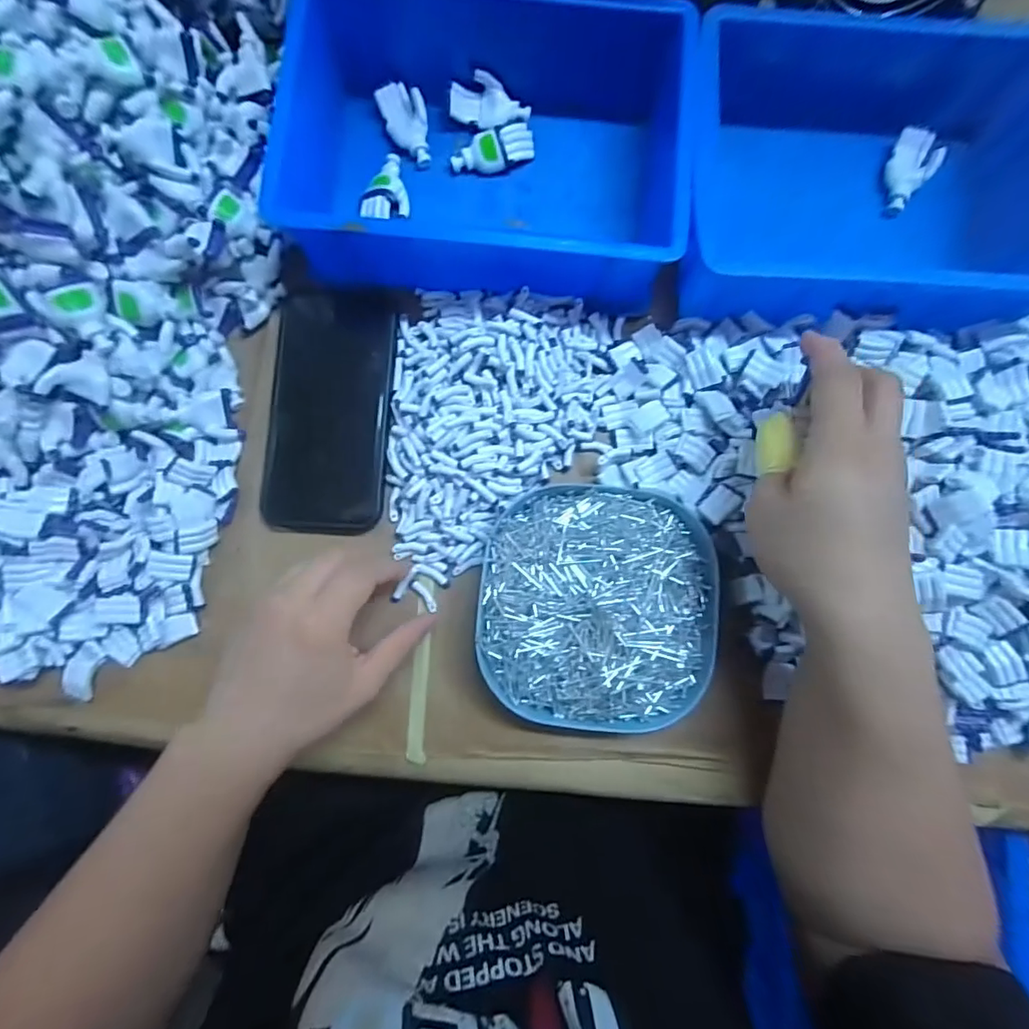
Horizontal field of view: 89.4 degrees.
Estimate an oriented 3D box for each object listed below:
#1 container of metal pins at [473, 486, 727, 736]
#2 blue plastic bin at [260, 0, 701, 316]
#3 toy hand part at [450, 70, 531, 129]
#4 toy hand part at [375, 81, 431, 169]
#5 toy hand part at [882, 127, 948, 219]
[{"bbox_3d":[0.051,0.056,0.315,0.141,0.043,0.142,3,83,-1],"label":"container of metal pins"},{"bbox_3d":[-0.016,-0.243,0.337,0.239,0.078,0.183,5,83,-1],"label":"blue plastic bin"},{"bbox_3d":[-0.019,-0.290,0.370,0.055,0.011,0.034,24,118,-17],"label":"toy hand part"},{"bbox_3d":[-0.075,-0.275,0.366,0.030,0.011,0.057,-19,84,-4],"label":"toy hand part"},{"bbox_3d":[0.281,-0.243,0.369,0.031,0.014,0.060,19,91,22],"label":"toy hand part"}]

